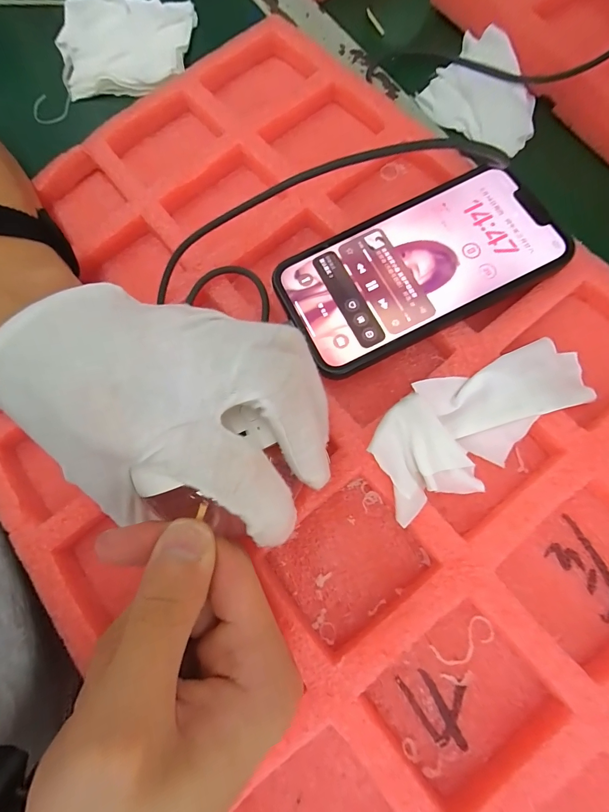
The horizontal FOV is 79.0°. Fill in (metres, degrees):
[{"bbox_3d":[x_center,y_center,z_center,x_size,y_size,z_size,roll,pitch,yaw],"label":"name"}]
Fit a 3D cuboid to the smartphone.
[{"bbox_3d":[0.060,-0.074,0.197,0.141,0.014,0.073,-26,74,-1],"label":"smartphone"}]

